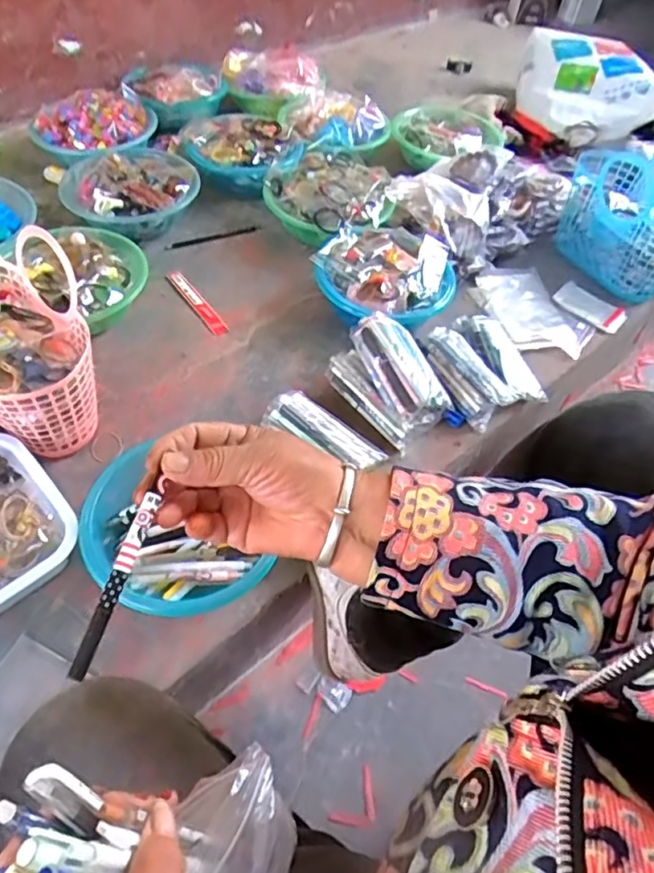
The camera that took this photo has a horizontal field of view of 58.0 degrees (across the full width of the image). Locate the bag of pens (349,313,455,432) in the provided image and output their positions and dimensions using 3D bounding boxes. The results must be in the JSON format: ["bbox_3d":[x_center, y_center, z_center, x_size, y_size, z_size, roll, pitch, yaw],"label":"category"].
[{"bbox_3d":[0.107,-0.098,0.846,0.093,0.042,0.178,-28,79,-23],"label":"bag of pens"}]

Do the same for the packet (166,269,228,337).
[{"bbox_3d":[-0.222,-0.227,0.990,0.025,0.012,0.183,-27,61,-23],"label":"packet"}]

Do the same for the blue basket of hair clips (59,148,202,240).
[{"bbox_3d":[-0.358,-0.454,1.089,0.244,0.073,0.216,-21,59,-20],"label":"blue basket of hair clips"}]

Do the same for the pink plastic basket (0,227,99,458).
[{"bbox_3d":[-0.399,-0.115,0.756,0.167,0.215,0.271,-37,65,-27],"label":"pink plastic basket"}]

